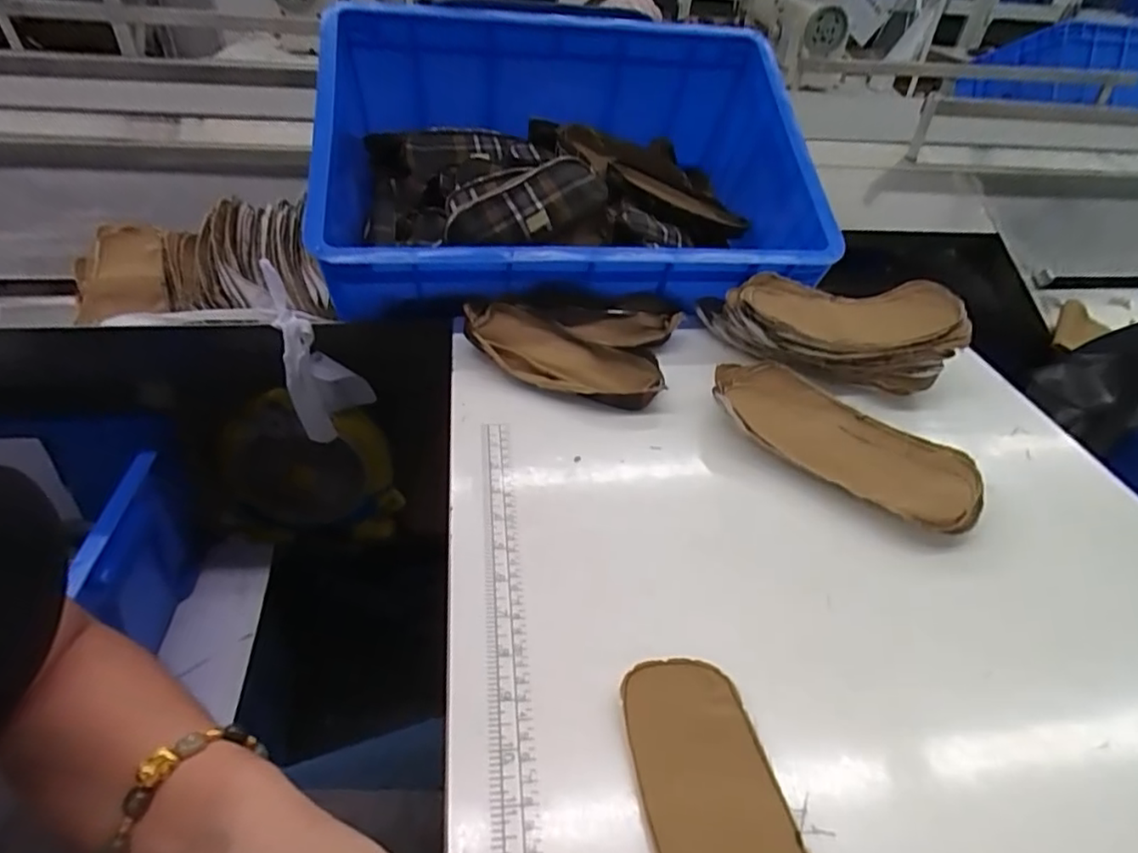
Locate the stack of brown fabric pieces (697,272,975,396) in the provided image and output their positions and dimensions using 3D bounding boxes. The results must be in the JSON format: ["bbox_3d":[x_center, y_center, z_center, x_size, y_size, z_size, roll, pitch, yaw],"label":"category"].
[{"bbox_3d":[0.246,-0.098,0.589,0.225,0.059,0.118,11,40,8],"label":"stack of brown fabric pieces"}]

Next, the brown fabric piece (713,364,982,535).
[{"bbox_3d":[0.213,0.011,0.492,0.209,0.029,0.094,31,47,29],"label":"brown fabric piece"}]

